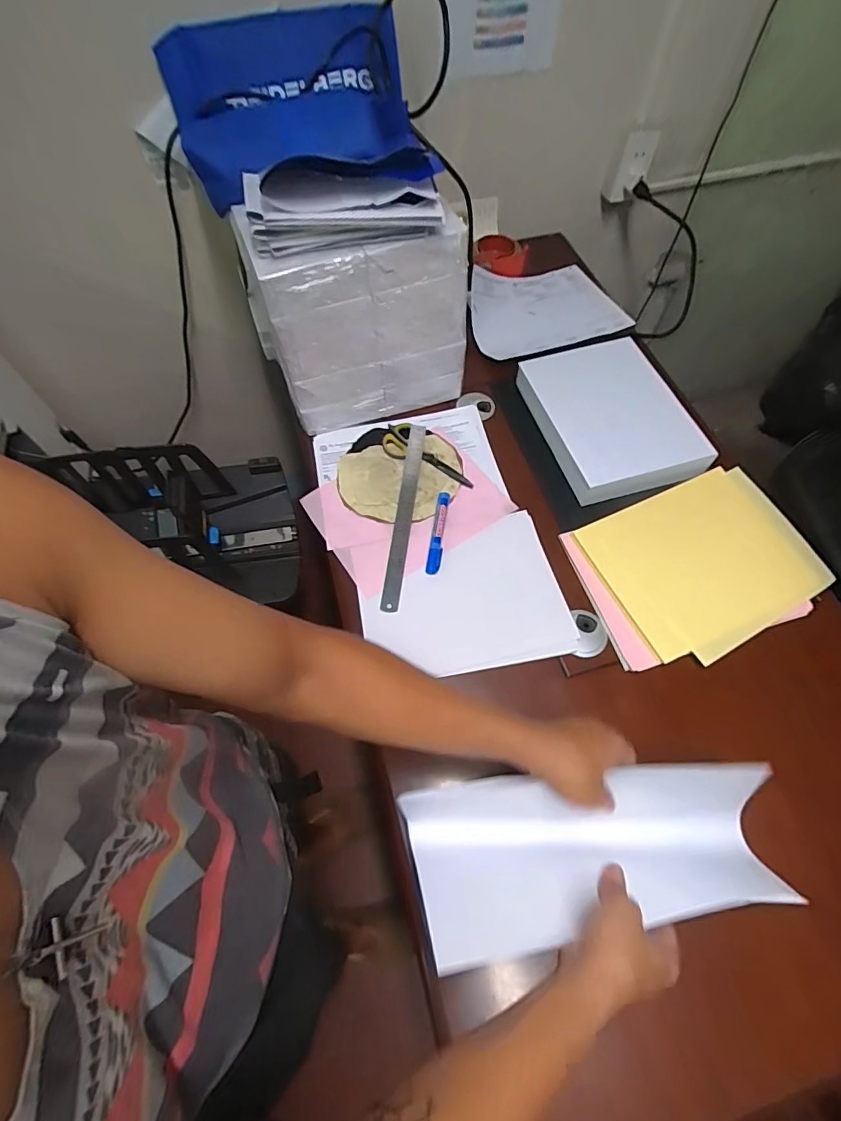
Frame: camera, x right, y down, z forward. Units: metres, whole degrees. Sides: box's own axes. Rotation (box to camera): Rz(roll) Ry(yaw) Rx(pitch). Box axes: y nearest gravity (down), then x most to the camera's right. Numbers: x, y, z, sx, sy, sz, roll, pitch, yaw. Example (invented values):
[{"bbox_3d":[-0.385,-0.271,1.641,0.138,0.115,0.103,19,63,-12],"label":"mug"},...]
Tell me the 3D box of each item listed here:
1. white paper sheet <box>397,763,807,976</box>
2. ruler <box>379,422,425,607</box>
[{"bbox_3d":[0.171,0.285,0.471,0.350,0.098,0.126,-1,63,-7],"label":"white paper sheet"},{"bbox_3d":[-0.024,-0.077,0.742,0.025,0.009,0.330,6,65,4],"label":"ruler"}]

